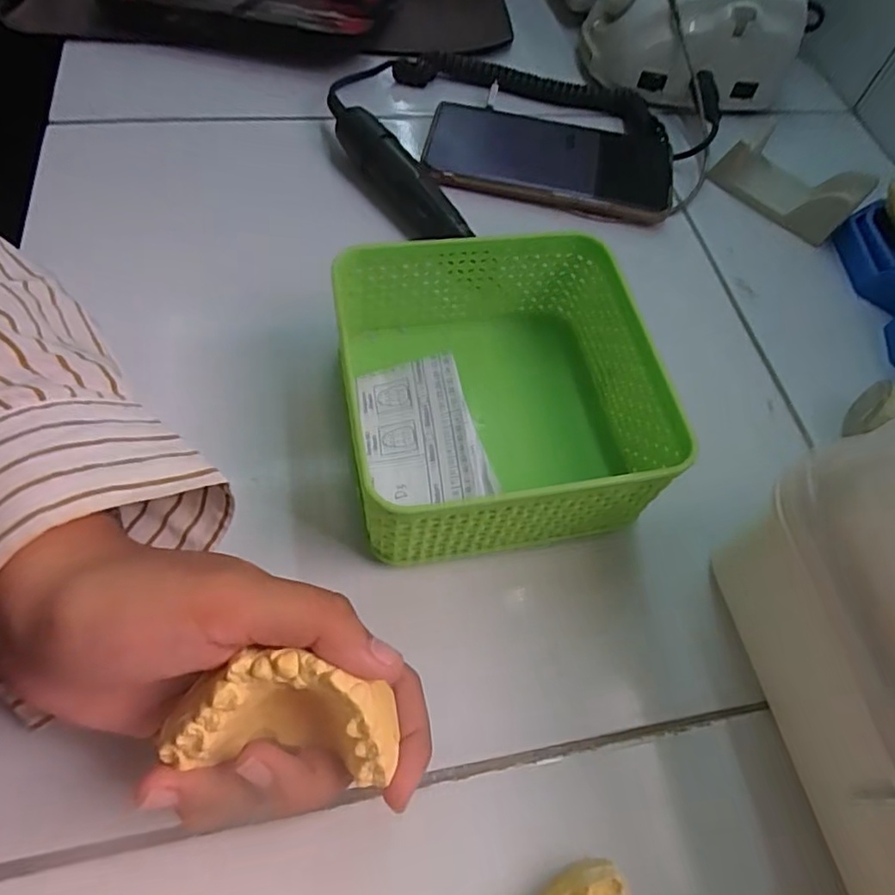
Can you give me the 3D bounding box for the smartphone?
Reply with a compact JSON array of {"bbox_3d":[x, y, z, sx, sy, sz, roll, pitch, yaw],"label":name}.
[{"bbox_3d":[0.067,-0.192,0.390,0.156,0.012,0.080,14,58,-2],"label":"smartphone"}]

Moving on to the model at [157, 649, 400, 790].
[{"bbox_3d":[-0.047,0.076,0.181,0.061,0.025,0.037,8,101,-2],"label":"model"}]

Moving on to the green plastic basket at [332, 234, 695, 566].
[{"bbox_3d":[0.022,-0.026,0.268,0.127,0.056,0.129,-6,61,-12],"label":"green plastic basket"}]

